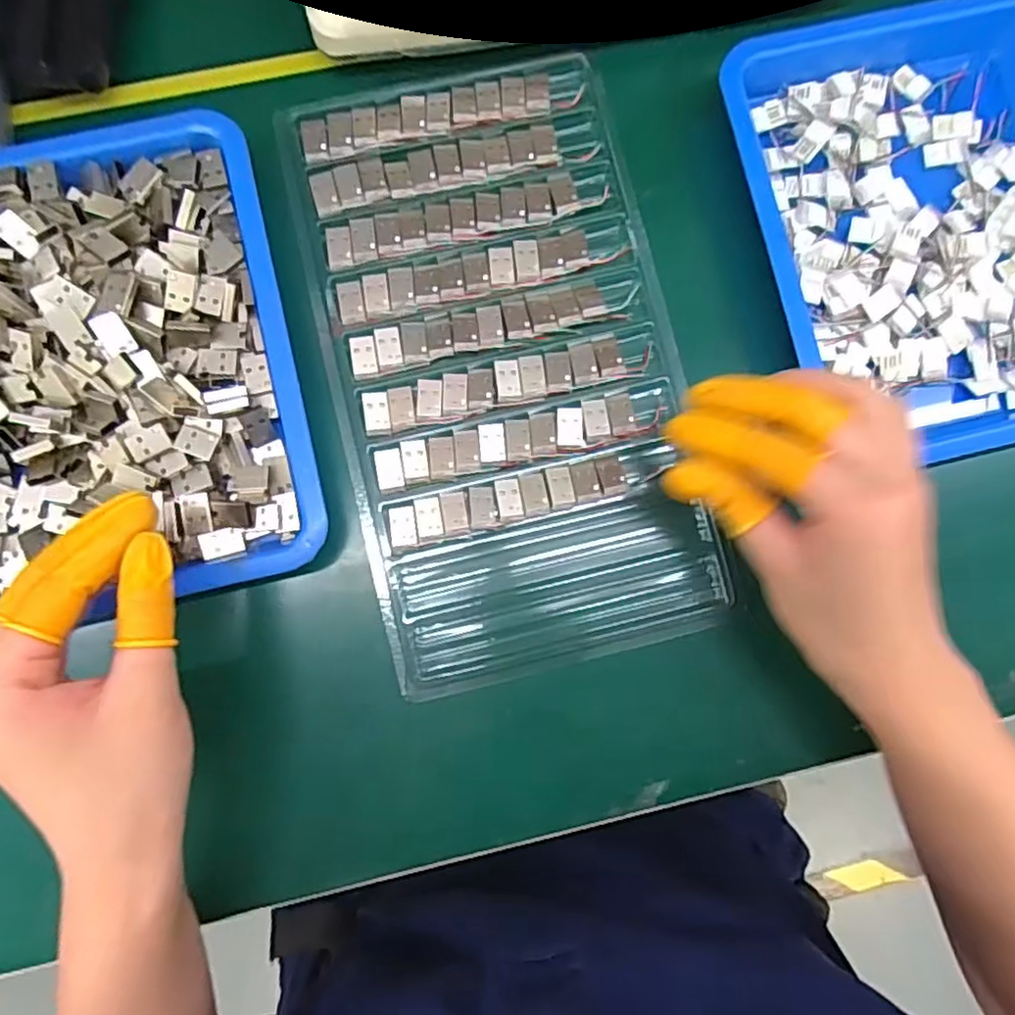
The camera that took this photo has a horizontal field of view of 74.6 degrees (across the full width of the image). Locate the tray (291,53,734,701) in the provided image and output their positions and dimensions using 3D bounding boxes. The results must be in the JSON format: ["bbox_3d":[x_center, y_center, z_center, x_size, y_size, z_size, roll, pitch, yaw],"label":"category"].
[{"bbox_3d":[0.000,-0.072,0.321,0.159,0.010,0.285,-13,85,-3],"label":"tray"}]

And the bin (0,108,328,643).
[{"bbox_3d":[-0.182,-0.069,0.298,0.169,0.030,0.216,-11,85,-2],"label":"bin"}]

